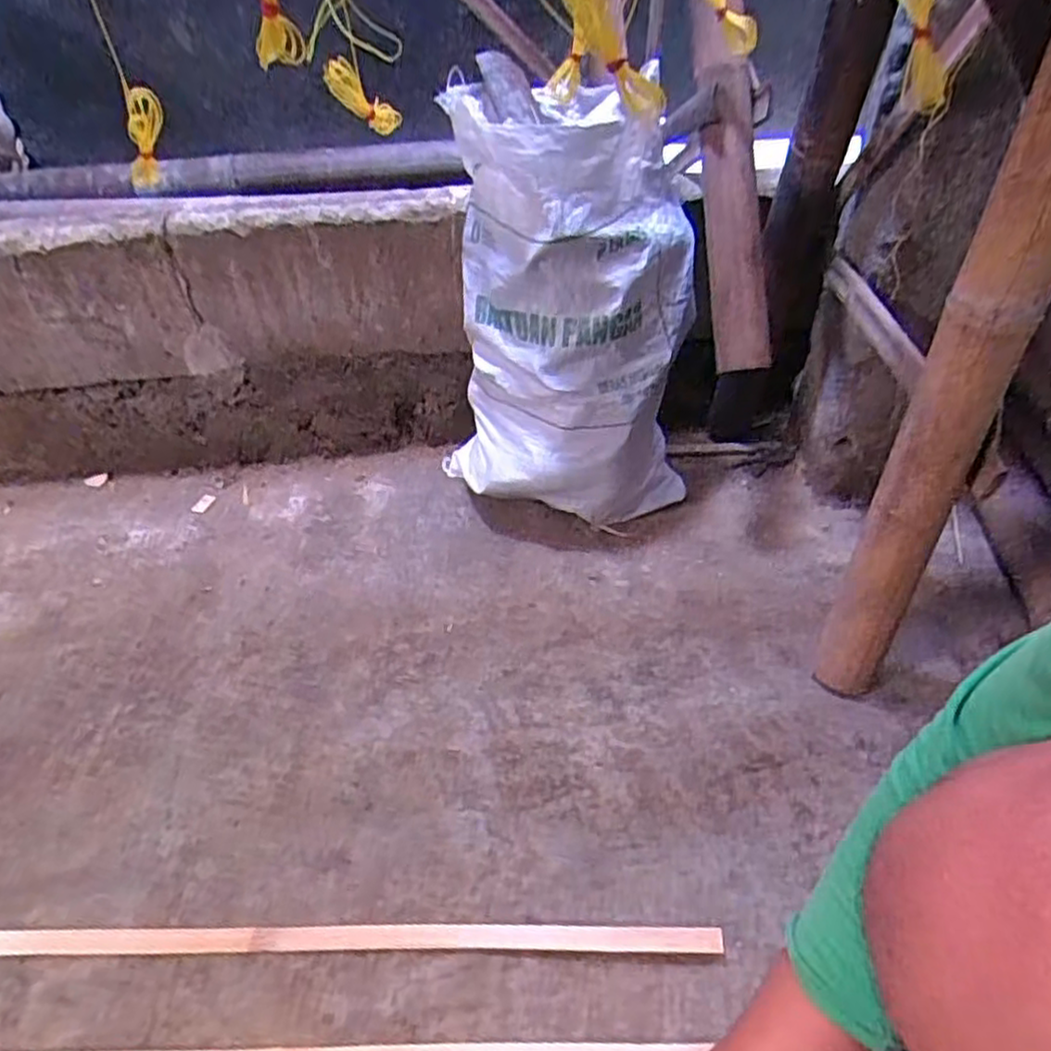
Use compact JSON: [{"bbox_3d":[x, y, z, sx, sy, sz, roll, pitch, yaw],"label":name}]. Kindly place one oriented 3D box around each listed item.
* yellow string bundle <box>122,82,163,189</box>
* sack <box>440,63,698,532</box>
[{"bbox_3d":[-0.312,-0.320,0.603,0.022,0.092,0.025,36,50,2],"label":"yellow string bundle"},{"bbox_3d":[0.049,-0.208,0.845,0.287,0.486,0.177,3,43,6],"label":"sack"}]

